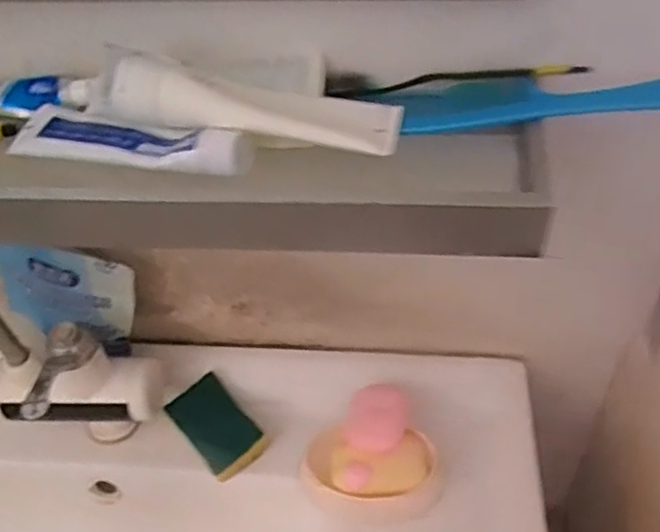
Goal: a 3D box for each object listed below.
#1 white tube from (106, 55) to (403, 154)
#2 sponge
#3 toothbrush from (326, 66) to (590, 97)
[{"bbox_3d":[-0.045,-0.099,0.430,0.176,0.027,0.059,8,47,-4],"label":"white tube"},{"bbox_3d":[-0.107,0.152,0.662,0.056,0.018,0.098,-34,52,-24],"label":"sponge"},{"bbox_3d":[0.082,-0.124,0.461,0.168,0.014,0.015,-1,46,5],"label":"toothbrush"}]

